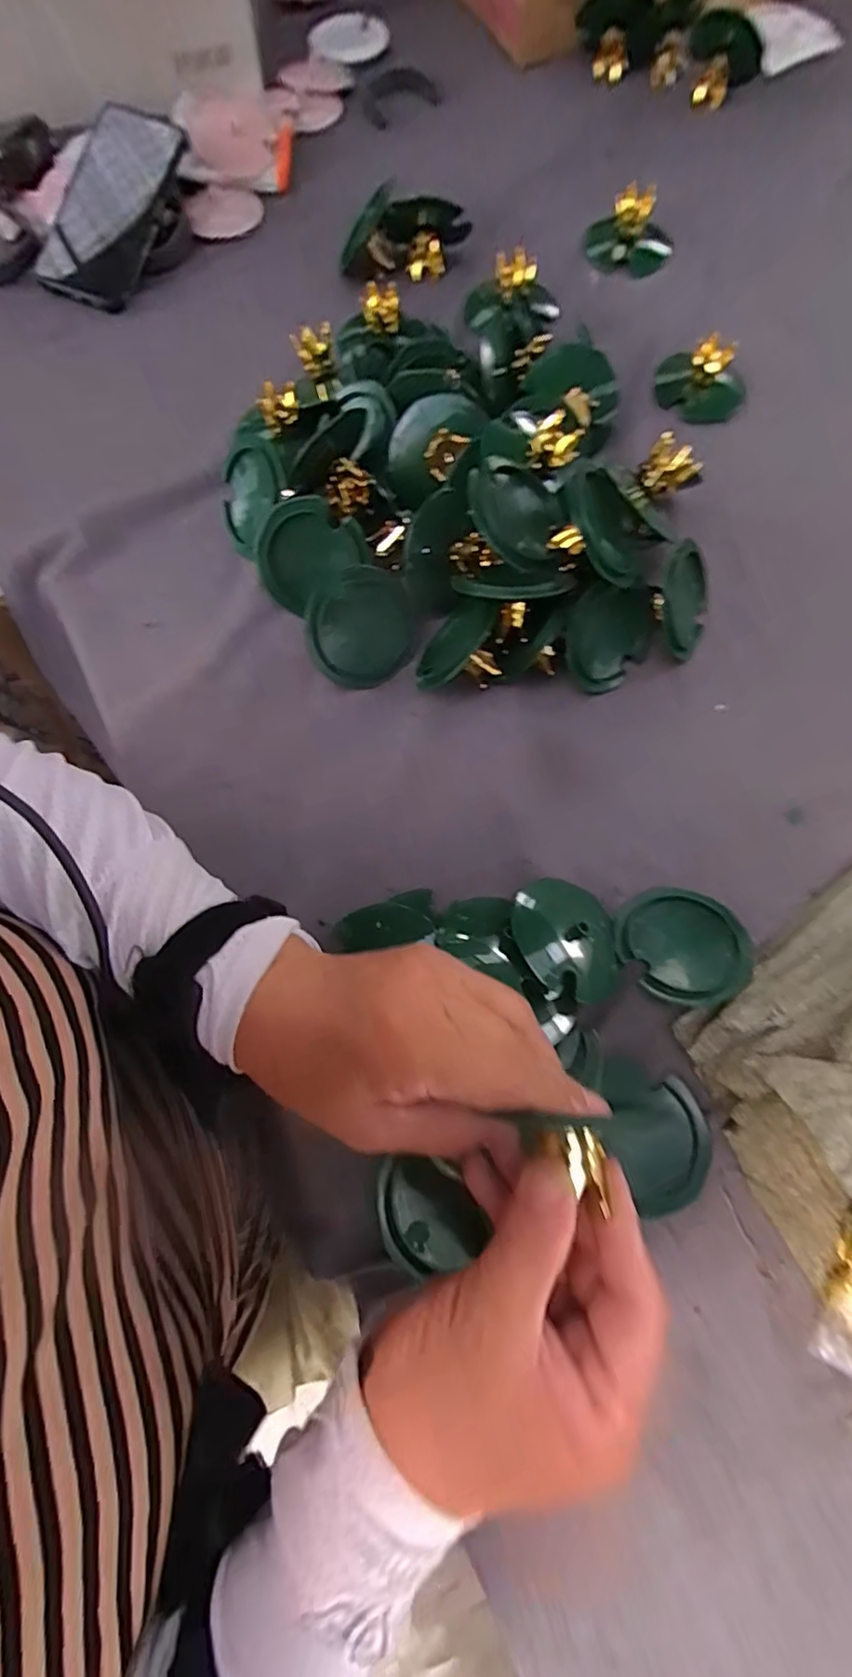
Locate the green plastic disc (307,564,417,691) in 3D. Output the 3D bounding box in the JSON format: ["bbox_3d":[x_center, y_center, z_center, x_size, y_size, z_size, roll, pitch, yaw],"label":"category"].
[{"bbox_3d":[-0.044,-0.143,0.407,0.071,0.010,0.074,-5,108,-15],"label":"green plastic disc"}]

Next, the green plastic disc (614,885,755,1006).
[{"bbox_3d":[0.152,0.062,0.354,0.070,0.005,0.072,-6,59,10],"label":"green plastic disc"}]

